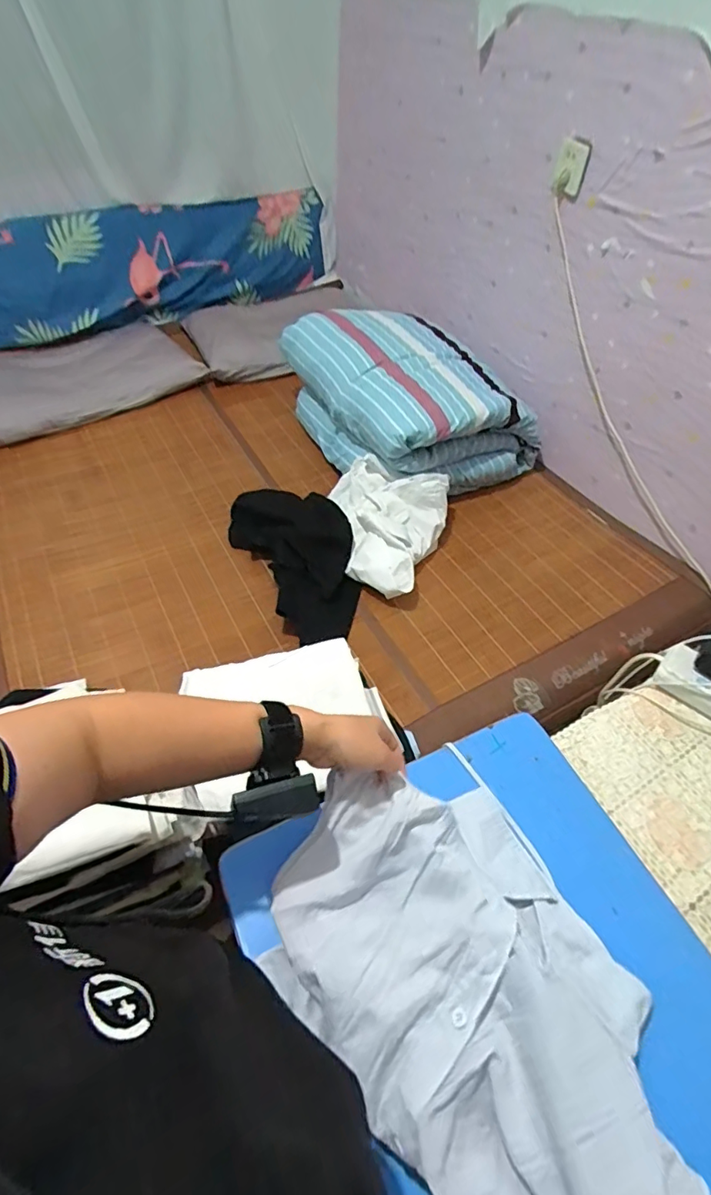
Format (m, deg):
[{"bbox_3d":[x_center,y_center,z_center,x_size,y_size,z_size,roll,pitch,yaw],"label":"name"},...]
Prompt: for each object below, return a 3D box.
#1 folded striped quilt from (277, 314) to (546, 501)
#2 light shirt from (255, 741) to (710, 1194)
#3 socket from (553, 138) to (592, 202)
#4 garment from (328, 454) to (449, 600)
[{"bbox_3d":[0.127,-0.566,1.452,0.454,0.272,0.646,-28,57,-24],"label":"folded striped quilt"},{"bbox_3d":[0.094,0.318,0.430,0.260,0.071,0.355,-23,55,-20],"label":"light shirt"},{"bbox_3d":[0.477,-0.945,1.143,0.021,0.102,0.076,-32,52,-31],"label":"socket"},{"bbox_3d":[0.044,-0.170,1.246,0.303,0.143,0.317,18,52,12],"label":"garment"}]

